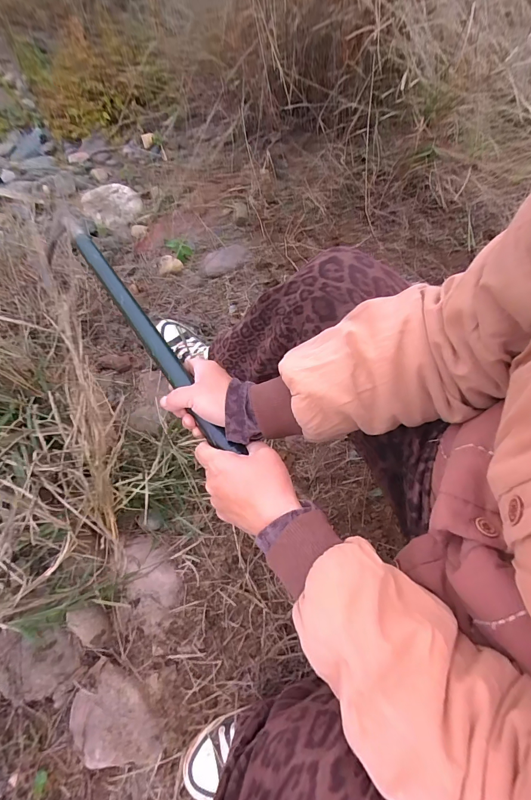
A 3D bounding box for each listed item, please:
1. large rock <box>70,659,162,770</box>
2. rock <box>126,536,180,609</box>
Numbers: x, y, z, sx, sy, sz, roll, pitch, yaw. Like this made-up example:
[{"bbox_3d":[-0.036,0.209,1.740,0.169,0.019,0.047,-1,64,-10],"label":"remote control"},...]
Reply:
[{"bbox_3d":[-0.228,0.476,0.532,0.093,0.038,0.147,-37,67,-14],"label":"large rock"},{"bbox_3d":[-0.202,0.299,0.628,0.085,0.025,0.123,-11,64,-2],"label":"rock"}]

